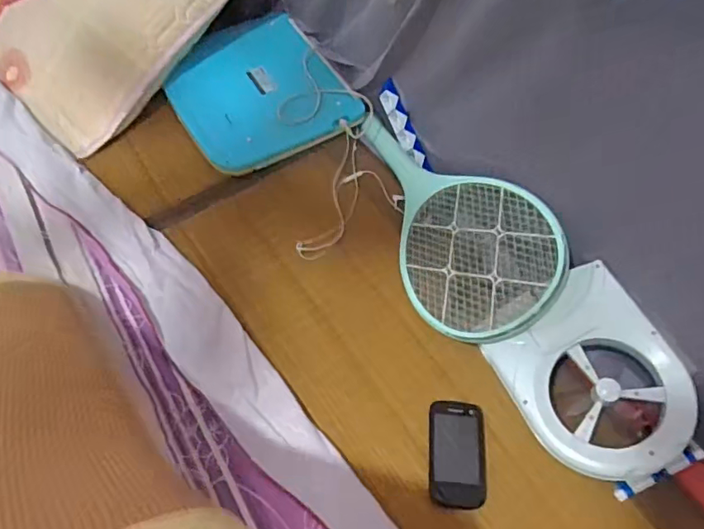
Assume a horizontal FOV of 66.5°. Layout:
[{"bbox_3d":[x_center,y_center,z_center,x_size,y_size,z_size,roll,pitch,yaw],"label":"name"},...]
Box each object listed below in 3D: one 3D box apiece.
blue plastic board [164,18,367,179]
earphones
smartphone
[{"bbox_3d":[-0.153,-0.285,0.869,0.253,0.010,0.275,-29,69,-15],"label":"blue plastic board"},{"bbox_3d":[-0.025,-0.189,0.821,0.159,0.034,0.389,-7,59,-7],"label":"earphones"},{"bbox_3d":[0.119,0.212,0.604,0.064,0.007,0.111,5,58,1],"label":"smartphone"}]

